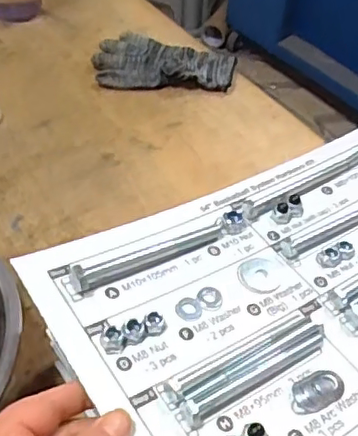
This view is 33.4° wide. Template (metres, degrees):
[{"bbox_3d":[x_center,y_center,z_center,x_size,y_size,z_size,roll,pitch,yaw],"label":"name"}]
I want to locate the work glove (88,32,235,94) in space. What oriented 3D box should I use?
[{"bbox_3d":[-0.018,-0.200,0.743,0.168,0.027,0.097,1,50,-5],"label":"work glove"}]

